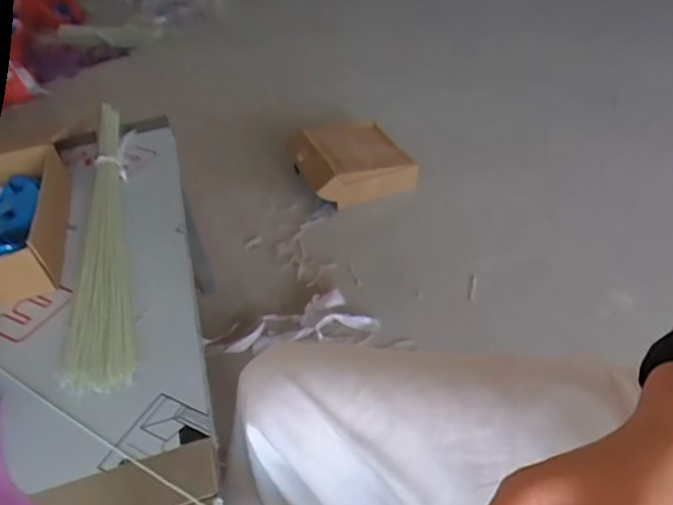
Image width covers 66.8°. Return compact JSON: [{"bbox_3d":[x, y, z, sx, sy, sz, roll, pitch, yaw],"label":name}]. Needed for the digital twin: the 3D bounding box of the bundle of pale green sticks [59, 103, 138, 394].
[{"bbox_3d":[-0.357,-0.063,0.789,0.082,0.025,0.683,-14,42,-10],"label":"bundle of pale green sticks"}]

